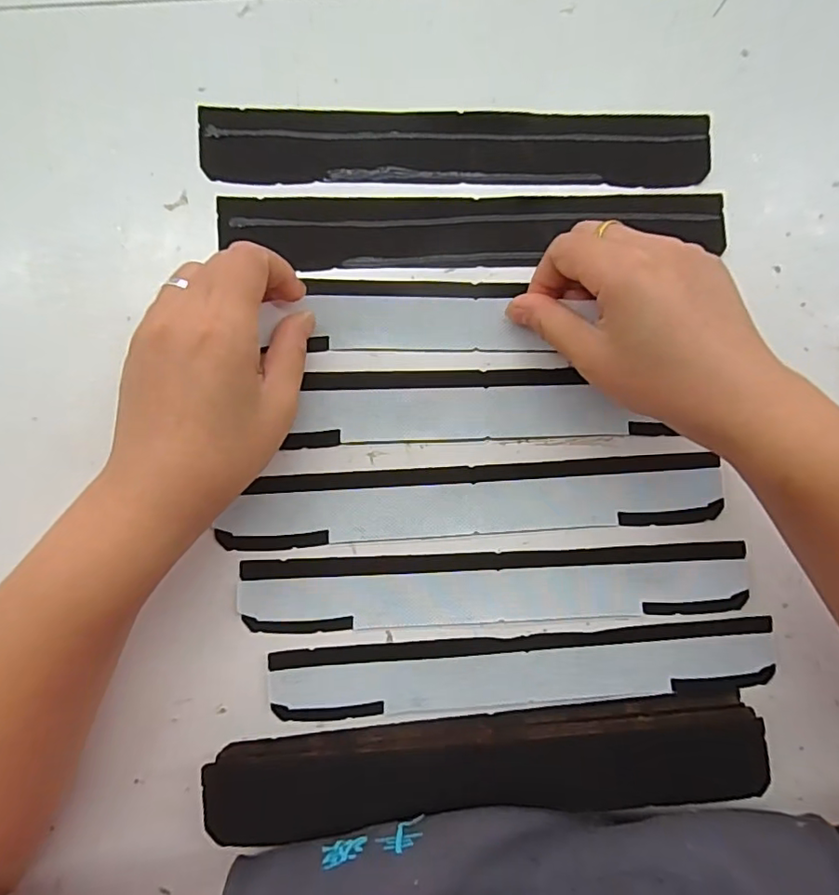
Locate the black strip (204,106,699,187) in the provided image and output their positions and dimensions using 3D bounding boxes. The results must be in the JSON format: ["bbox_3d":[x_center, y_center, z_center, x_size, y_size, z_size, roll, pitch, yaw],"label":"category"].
[{"bbox_3d":[0.022,-0.154,0.287,0.256,0.004,0.035,-2,92,-4],"label":"black strip"}]

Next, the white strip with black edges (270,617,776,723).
[{"bbox_3d":[0.056,0.116,0.289,0.256,0.004,0.040,-3,92,-4],"label":"white strip with black edges"}]

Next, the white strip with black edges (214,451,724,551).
[{"bbox_3d":[0.030,0.028,0.292,0.252,0.010,0.036,-3,92,-4],"label":"white strip with black edges"}]

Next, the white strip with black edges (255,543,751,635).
[{"bbox_3d":[0.042,0.072,0.290,0.257,0.007,0.039,-2,92,-4],"label":"white strip with black edges"}]

